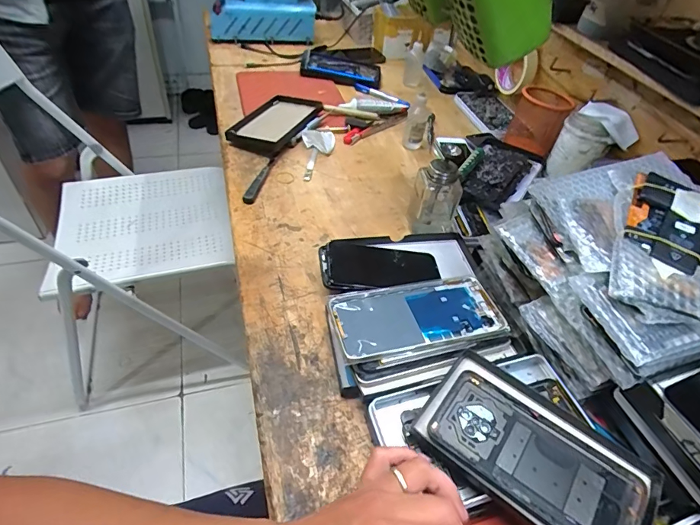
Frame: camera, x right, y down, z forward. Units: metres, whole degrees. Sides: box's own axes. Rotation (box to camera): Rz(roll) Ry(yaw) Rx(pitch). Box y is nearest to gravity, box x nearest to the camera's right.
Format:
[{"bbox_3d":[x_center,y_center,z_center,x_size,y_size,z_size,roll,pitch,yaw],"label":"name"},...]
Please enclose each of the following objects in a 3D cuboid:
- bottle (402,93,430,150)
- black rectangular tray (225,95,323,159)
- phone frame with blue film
[{"bbox_3d":[0.112,-0.242,0.726,0.031,0.090,0.032,3,45,-3],"label":"bottle"},{"bbox_3d":[-0.127,-0.243,0.746,0.104,0.026,0.179,25,48,17],"label":"black rectangular tray"},{"bbox_3d":[0.069,0.053,0.431,0.169,0.011,0.078,-8,47,-14],"label":"phone frame with blue film"}]

